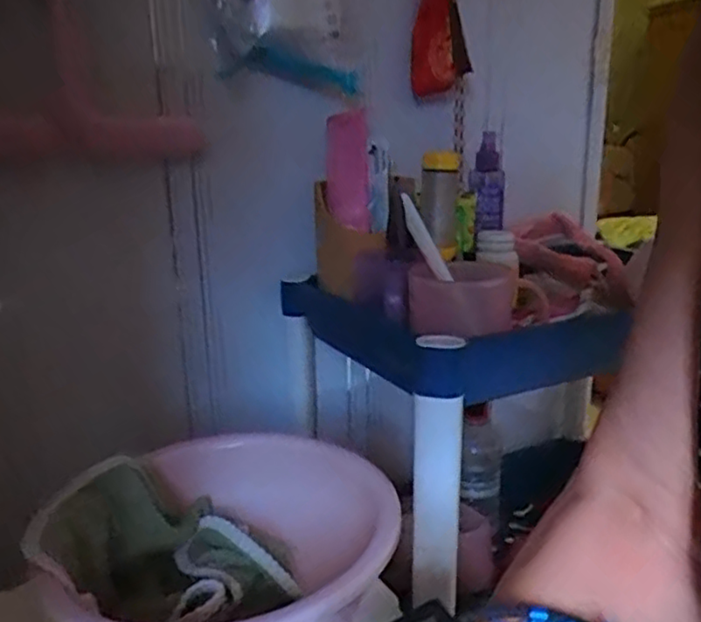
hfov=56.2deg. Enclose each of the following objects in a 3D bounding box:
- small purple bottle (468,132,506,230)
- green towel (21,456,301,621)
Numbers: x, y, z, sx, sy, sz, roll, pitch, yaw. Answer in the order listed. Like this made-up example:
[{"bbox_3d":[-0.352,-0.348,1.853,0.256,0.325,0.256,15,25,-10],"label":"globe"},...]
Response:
[{"bbox_3d":[0.162,-0.152,0.781,0.042,0.127,0.045,0,-11,4],"label":"small purple bottle"},{"bbox_3d":[-0.123,0.157,0.429,0.120,0.078,0.145,13,21,43],"label":"green towel"}]

